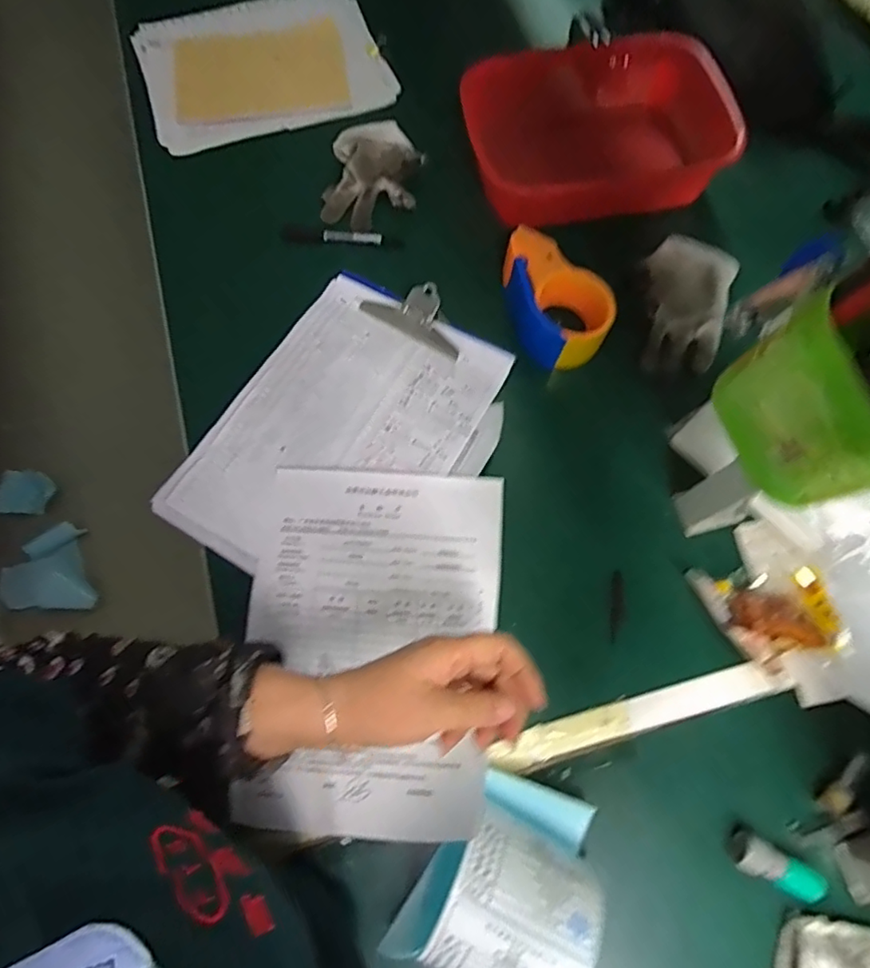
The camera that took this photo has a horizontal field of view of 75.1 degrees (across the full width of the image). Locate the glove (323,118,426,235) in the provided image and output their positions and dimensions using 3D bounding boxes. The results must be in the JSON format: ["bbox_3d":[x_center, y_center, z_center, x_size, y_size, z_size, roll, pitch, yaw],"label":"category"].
[{"bbox_3d":[-0.070,-0.355,0.653,0.104,0.023,0.132,9,87,2],"label":"glove"}]

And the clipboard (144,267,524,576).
[{"bbox_3d":[-0.087,-0.055,0.542,0.215,0.018,0.312,29,72,8],"label":"clipboard"}]

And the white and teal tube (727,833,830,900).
[{"bbox_3d":[0.255,0.286,0.423,0.063,0.018,0.026,22,72,5],"label":"white and teal tube"}]

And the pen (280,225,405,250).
[{"bbox_3d":[-0.106,-0.278,0.639,0.141,0.022,0.016,7,71,0],"label":"pen"}]

